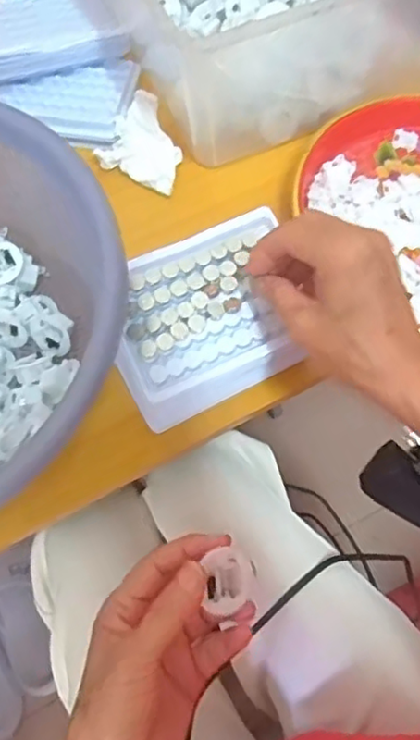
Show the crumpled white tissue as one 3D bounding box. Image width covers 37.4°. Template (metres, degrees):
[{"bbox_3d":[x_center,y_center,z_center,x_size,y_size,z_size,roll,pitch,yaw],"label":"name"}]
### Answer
[{"bbox_3d":[-0.051,-0.185,0.506,0.064,0.039,0.059,23,70,9],"label":"crumpled white tissue"}]

